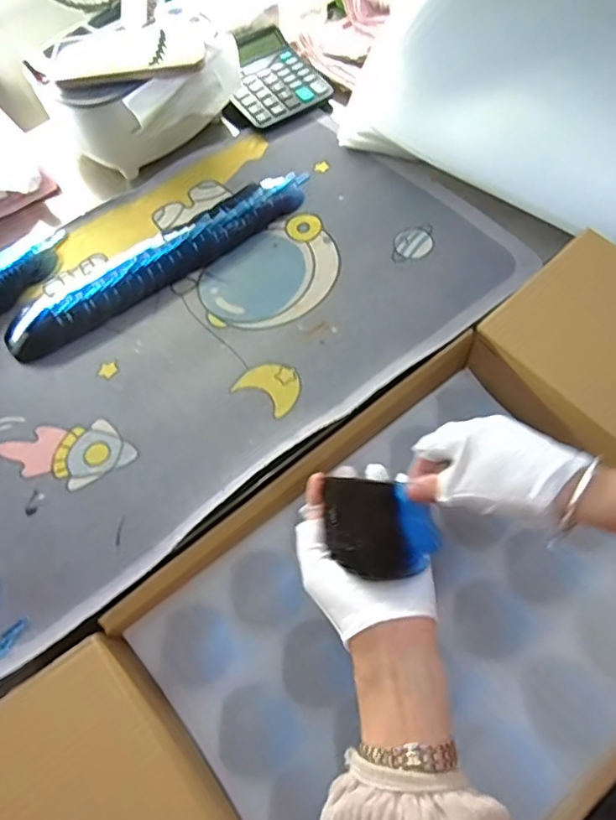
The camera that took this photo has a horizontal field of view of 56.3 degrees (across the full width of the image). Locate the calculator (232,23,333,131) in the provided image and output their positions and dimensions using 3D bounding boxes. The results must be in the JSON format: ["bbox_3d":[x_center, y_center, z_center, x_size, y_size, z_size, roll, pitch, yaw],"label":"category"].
[{"bbox_3d":[-0.052,-0.425,0.732,0.113,0.030,0.140,-30,64,-12],"label":"calculator"}]

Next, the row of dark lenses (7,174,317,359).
[{"bbox_3d":[-0.150,-0.162,0.602,0.348,0.015,0.074,-32,65,-13],"label":"row of dark lenses"}]

